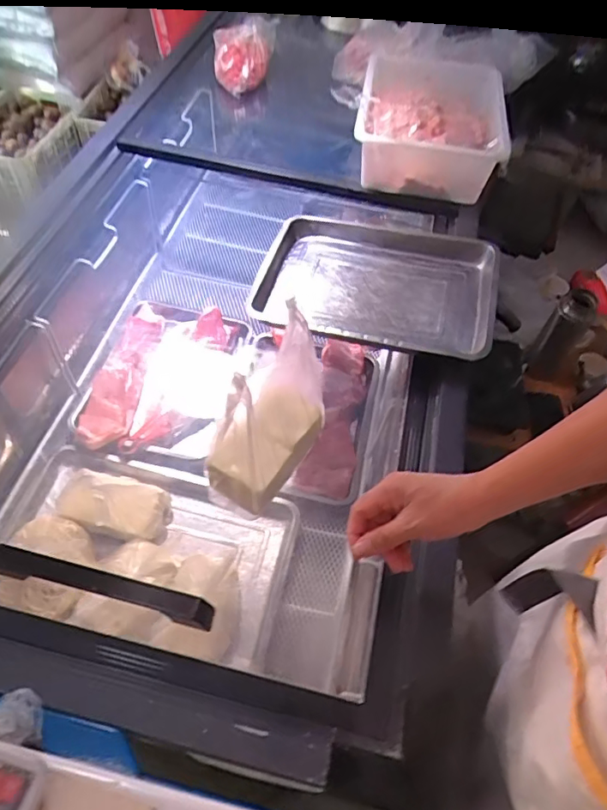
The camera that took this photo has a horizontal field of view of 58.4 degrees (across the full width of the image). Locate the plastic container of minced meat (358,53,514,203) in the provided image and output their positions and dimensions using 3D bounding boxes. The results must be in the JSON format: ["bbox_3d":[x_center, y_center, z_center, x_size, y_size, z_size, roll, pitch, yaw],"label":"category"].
[{"bbox_3d":[0.266,-0.607,1.162,0.286,0.133,0.364,10,54,2],"label":"plastic container of minced meat"}]

